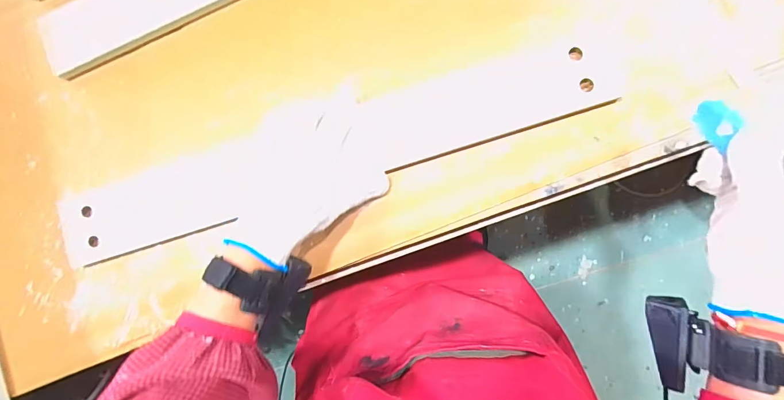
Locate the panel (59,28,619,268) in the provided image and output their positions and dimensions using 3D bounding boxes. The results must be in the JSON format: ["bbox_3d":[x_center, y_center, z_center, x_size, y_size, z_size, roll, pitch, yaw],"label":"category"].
[{"bbox_3d":[-0.062,-0.050,0.374,0.554,0.014,0.075,-17,86,4],"label":"panel"}]

